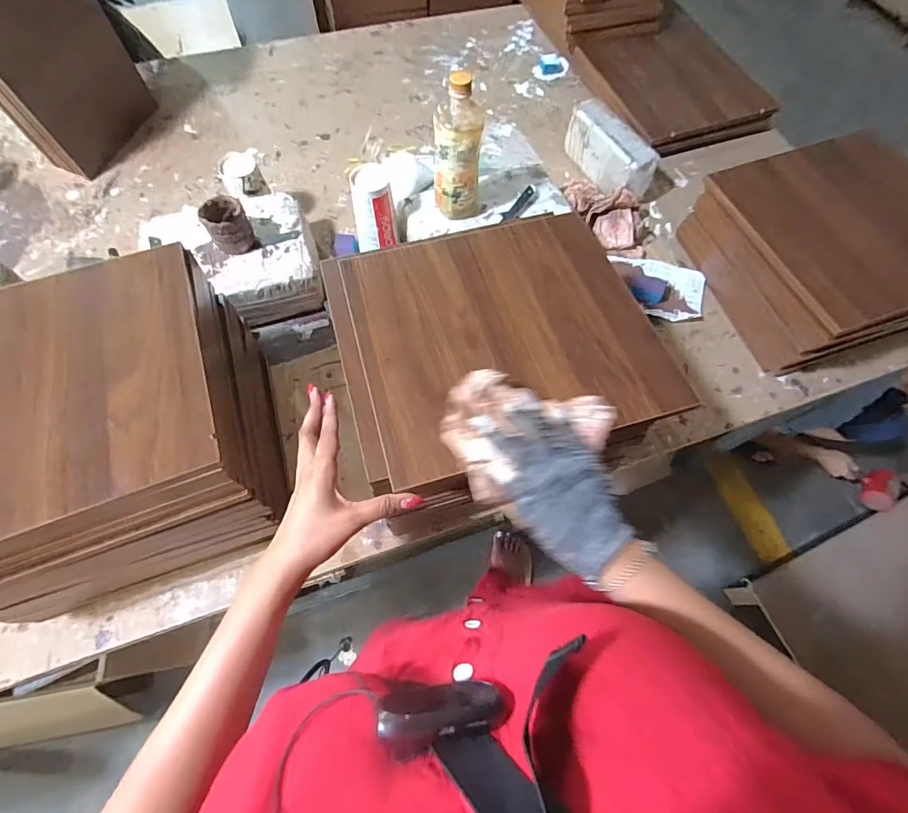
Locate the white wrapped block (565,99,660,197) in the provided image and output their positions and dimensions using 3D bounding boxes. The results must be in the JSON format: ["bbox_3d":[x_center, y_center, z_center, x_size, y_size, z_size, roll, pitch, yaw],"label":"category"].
[{"bbox_3d":[0.310,-0.506,0.879,0.065,0.097,0.214,-30,70,-14],"label":"white wrapped block"}]

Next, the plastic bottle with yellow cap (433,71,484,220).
[{"bbox_3d":[0.007,-0.381,0.663,0.073,0.193,0.057,-4,66,-3],"label":"plastic bottle with yellow cap"}]

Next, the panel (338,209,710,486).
[{"bbox_3d":[0.055,-0.095,0.508,0.326,0.009,0.316,-15,62,-8],"label":"panel"}]

